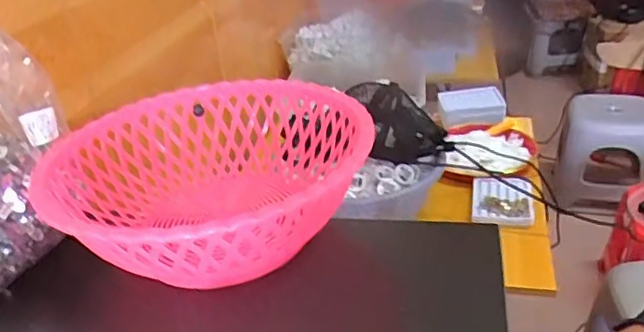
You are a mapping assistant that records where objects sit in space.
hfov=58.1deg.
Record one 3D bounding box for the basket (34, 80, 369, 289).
[{"bbox_3d":[-0.105,0.017,0.570,0.296,0.106,0.290,-5,29,2],"label":"basket"}]

